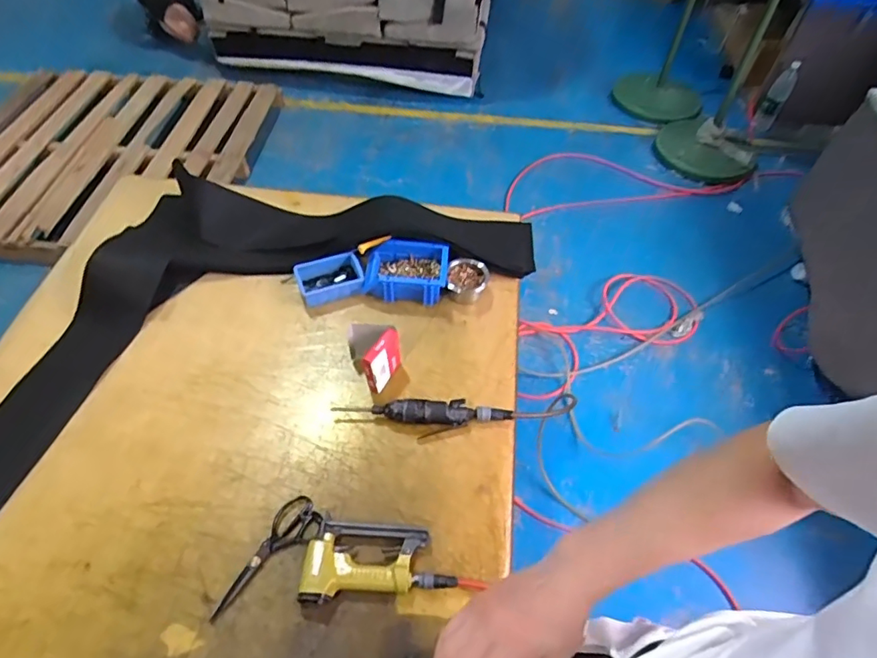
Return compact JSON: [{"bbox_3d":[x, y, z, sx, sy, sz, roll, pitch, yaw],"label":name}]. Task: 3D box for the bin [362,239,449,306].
[{"bbox_3d":[-0.073,-0.127,1.195,0.185,0.081,0.124,6,54,1],"label":"bin"}]

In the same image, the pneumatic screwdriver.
[{"bbox_3d":[-0.026,0.166,1.002,0.346,0.040,0.066,-1,54,-5],"label":"pneumatic screwdriver"}]

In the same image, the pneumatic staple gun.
[{"bbox_3d":[-0.100,0.368,0.855,0.232,0.048,0.123,-2,54,-5],"label":"pneumatic staple gun"}]

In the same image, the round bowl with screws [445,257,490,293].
[{"bbox_3d":[0.066,-0.110,1.199,0.095,0.068,0.088,2,54,-2],"label":"round bowl with screws"}]

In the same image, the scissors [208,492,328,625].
[{"bbox_3d":[-0.292,0.370,0.864,0.215,0.018,0.077,-38,64,-26],"label":"scissors"}]

